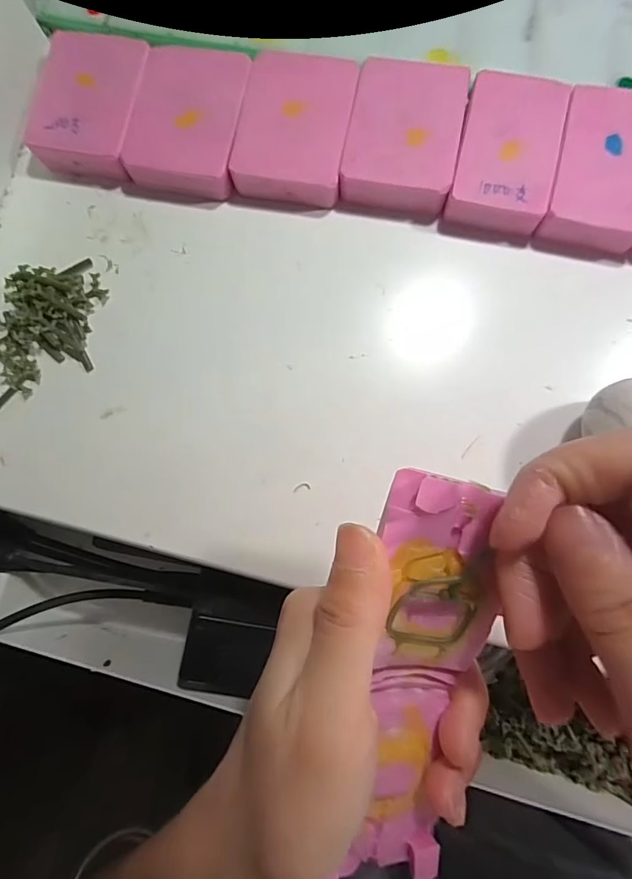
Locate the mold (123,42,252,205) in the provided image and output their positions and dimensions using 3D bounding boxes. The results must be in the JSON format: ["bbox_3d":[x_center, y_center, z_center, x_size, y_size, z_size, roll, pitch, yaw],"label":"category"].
[{"bbox_3d":[-0.063,-0.164,0.233,0.055,0.018,0.072,12,83,6],"label":"mold"}]

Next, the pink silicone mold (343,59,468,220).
[{"bbox_3d":[0.044,-0.151,0.224,0.053,0.016,0.071,10,83,6],"label":"pink silicone mold"}]

